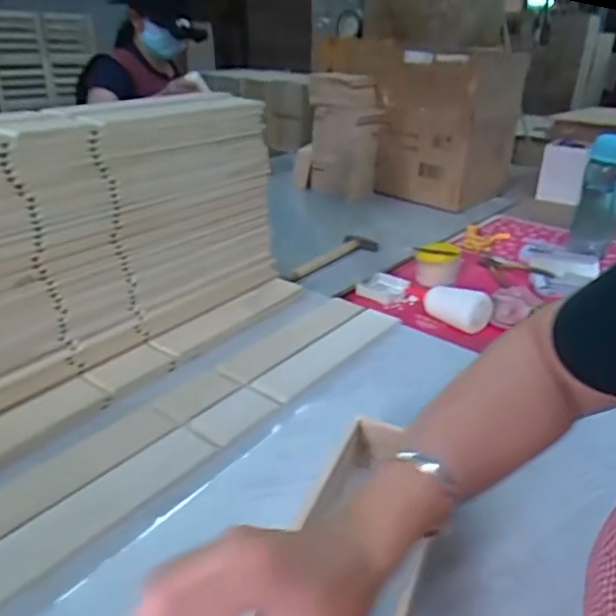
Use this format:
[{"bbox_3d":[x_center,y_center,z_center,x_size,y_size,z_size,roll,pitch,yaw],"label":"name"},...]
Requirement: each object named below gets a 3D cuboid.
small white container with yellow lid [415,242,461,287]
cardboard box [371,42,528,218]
[{"bbox_3d":[0.243,-0.085,1.044,0.080,0.066,0.076,8,29,13],"label":"small white container with yellow lid"},{"bbox_3d":[0.363,-0.477,1.433,0.266,0.332,0.334,24,35,36],"label":"cardboard box"}]

